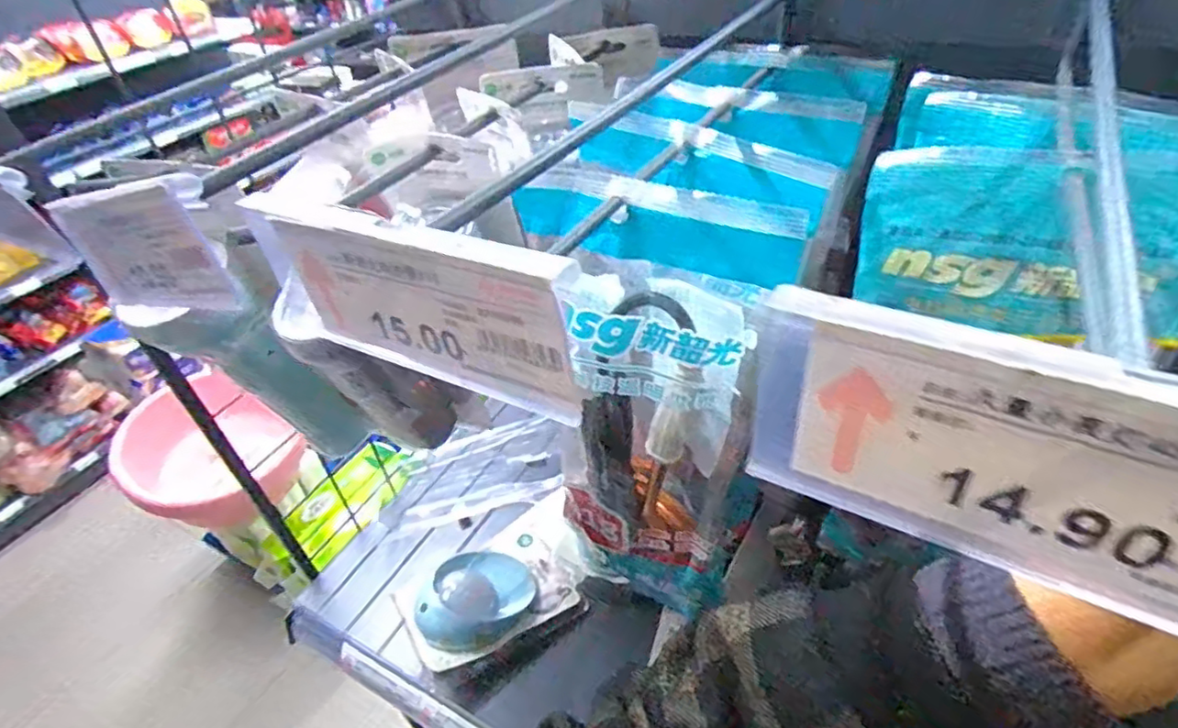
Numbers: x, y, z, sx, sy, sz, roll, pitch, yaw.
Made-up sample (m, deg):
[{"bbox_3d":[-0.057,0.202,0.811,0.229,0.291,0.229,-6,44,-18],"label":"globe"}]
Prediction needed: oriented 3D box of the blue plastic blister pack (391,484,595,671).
[{"bbox_3d":[-0.074,0.183,0.554,0.177,0.054,0.109,-31,45,-24],"label":"blue plastic blister pack"}]

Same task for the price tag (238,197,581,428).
[{"bbox_3d":[-0.051,-0.017,0.162,0.113,0.050,0.005,16,46,26],"label":"price tag"}]

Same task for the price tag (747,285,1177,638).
[{"bbox_3d":[0.076,0.018,0.098,0.100,0.045,0.007,20,47,29],"label":"price tag"}]

